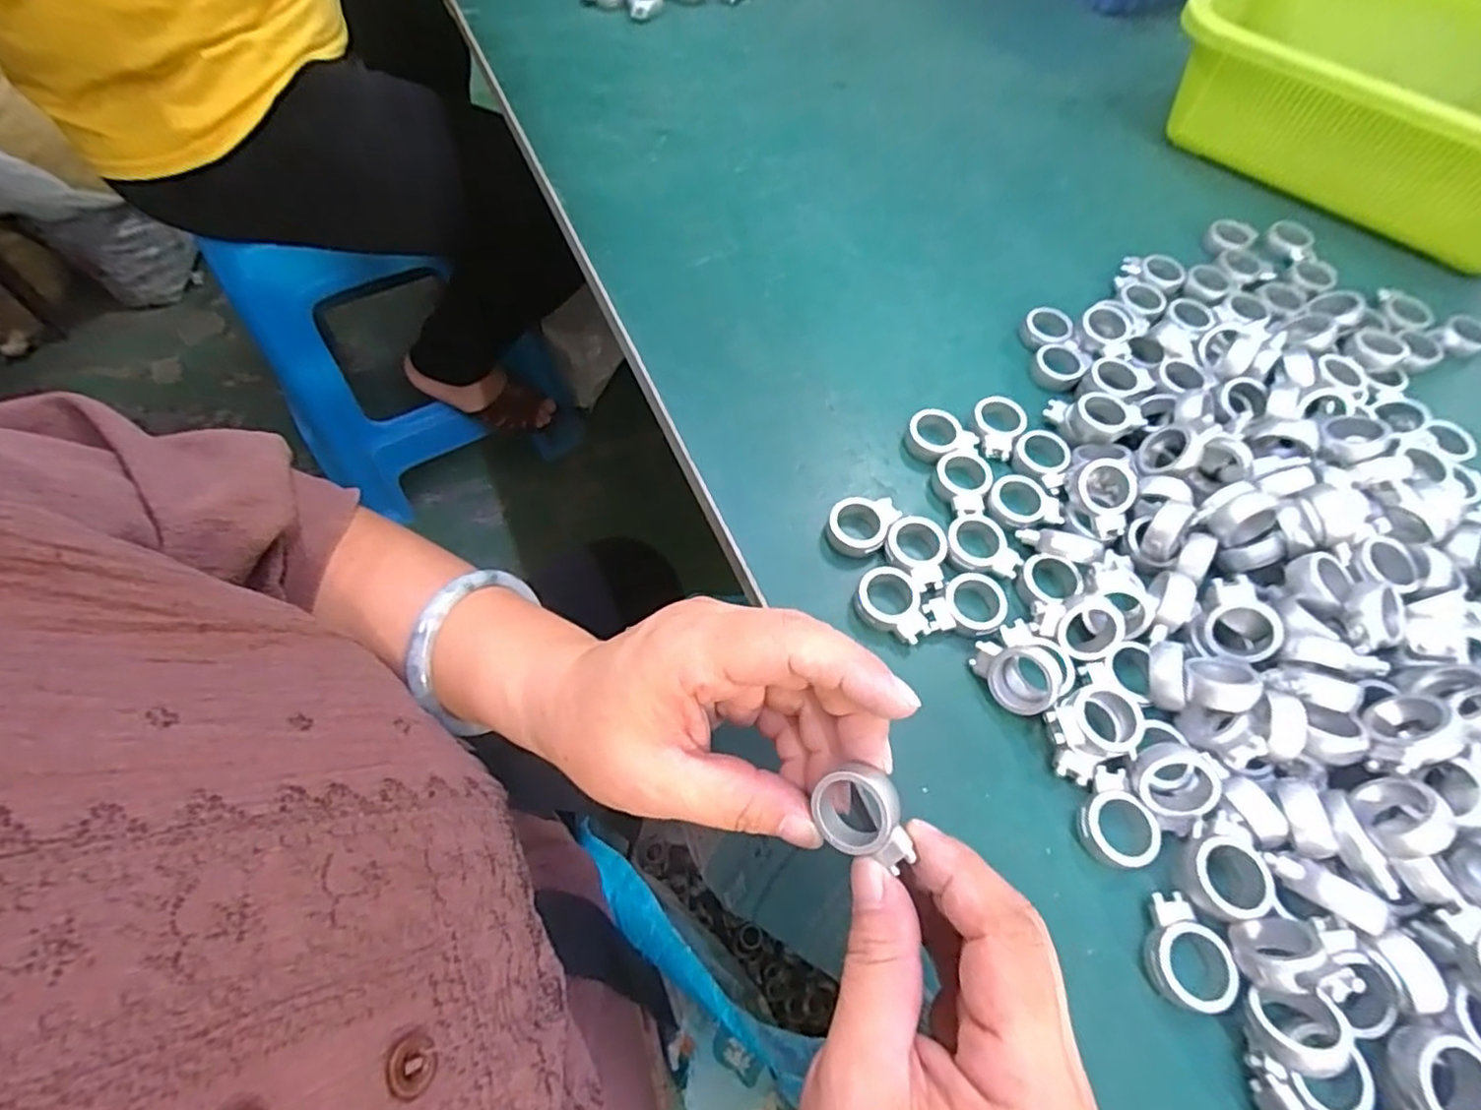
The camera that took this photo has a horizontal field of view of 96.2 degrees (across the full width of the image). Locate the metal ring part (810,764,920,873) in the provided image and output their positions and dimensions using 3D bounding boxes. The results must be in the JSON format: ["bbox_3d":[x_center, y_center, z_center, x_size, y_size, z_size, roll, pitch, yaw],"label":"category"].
[{"bbox_3d":[0.037,0.078,0.202,0.025,0.012,0.025,-8,81,24],"label":"metal ring part"}]

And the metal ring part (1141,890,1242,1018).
[{"bbox_3d":[0.147,0.133,0.222,0.025,0.010,0.033,-20,64,-13],"label":"metal ring part"}]

